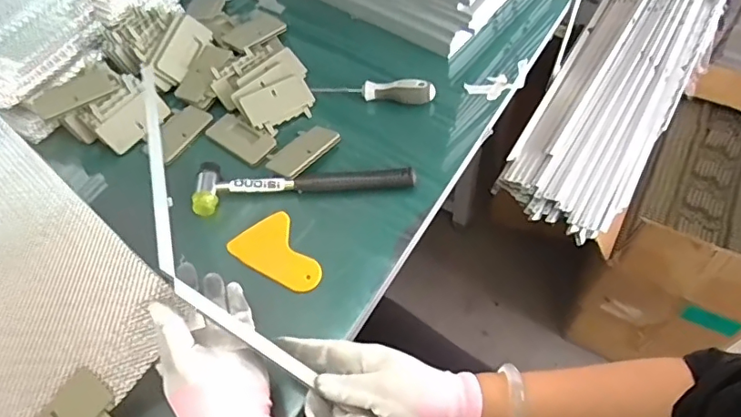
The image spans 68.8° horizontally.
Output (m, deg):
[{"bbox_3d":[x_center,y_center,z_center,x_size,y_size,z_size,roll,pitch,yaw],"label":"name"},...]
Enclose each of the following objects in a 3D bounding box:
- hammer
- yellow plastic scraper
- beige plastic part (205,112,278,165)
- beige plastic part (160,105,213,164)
[{"bbox_3d":[-0.073,-0.021,0.599,0.241,0.026,0.055,-1,56,4],"label":"hammer"},{"bbox_3d":[-0.100,0.053,0.565,0.068,0.007,0.095,-31,63,-8],"label":"yellow plastic scraper"},{"bbox_3d":[-0.157,-0.086,0.652,0.091,0.009,0.045,31,64,23],"label":"beige plastic part"},{"bbox_3d":[-0.236,-0.095,0.664,0.047,0.012,0.081,29,63,22],"label":"beige plastic part"}]

